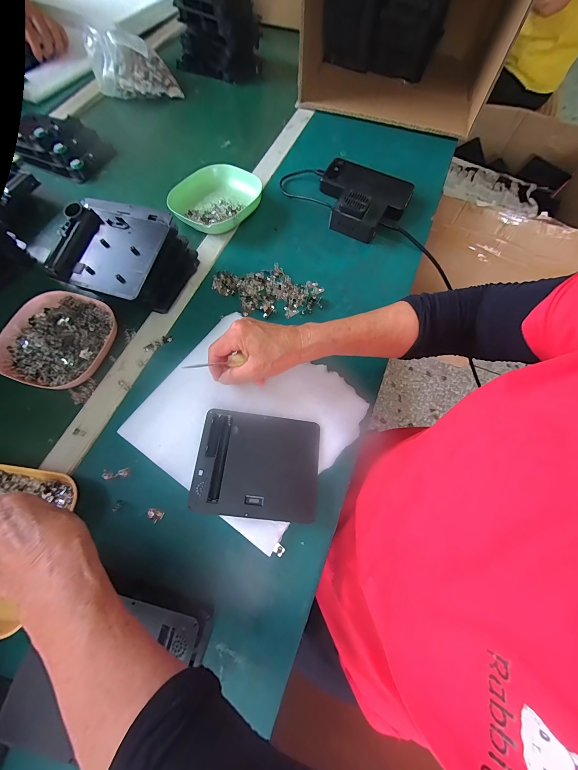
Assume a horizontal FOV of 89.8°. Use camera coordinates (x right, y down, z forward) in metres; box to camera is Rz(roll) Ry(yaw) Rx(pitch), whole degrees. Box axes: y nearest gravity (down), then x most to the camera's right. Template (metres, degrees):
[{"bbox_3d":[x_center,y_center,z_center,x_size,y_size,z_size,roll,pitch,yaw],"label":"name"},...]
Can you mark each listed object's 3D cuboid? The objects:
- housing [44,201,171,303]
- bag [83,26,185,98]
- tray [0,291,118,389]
[{"bbox_3d":[-0.223,-0.178,0.363,0.119,0.034,0.126,13,67,8],"label":"housing"},{"bbox_3d":[-0.323,-0.659,0.602,0.167,0.096,0.084,-13,70,-6],"label":"bag"},{"bbox_3d":[-0.311,-0.064,0.388,0.134,0.029,0.137,15,68,5],"label":"tray"}]

